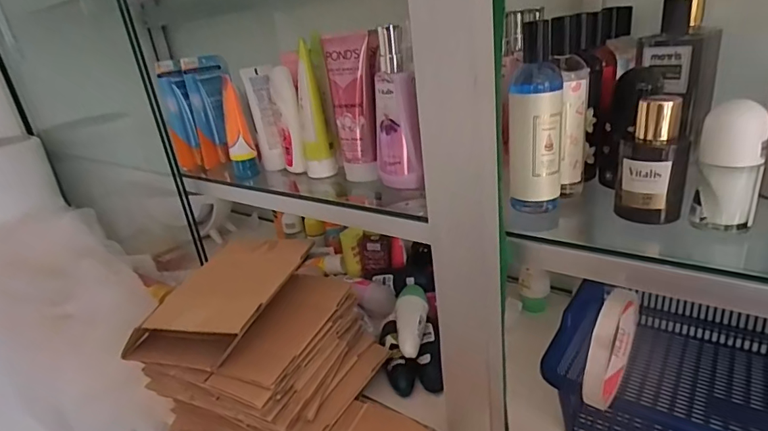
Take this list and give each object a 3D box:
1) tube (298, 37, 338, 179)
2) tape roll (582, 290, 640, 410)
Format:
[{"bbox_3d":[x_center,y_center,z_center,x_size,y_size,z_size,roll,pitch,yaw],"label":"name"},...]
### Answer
[{"bbox_3d":[-0.085,-0.118,0.537,0.033,0.149,0.027,-14,24,-13],"label":"tube"},{"bbox_3d":[0.175,0.099,0.351,0.013,0.087,0.090,13,31,39],"label":"tape roll"}]

